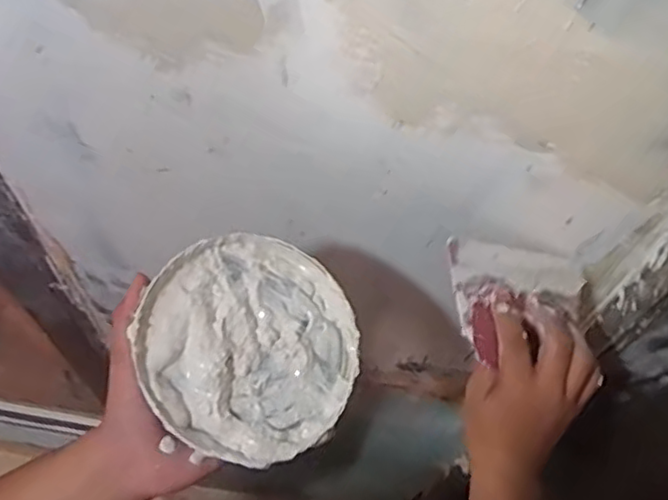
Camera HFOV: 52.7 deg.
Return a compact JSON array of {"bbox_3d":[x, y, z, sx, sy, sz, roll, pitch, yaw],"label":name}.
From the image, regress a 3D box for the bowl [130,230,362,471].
[{"bbox_3d":[-0.065,0.072,0.481,0.147,0.065,0.147,8,69,-20],"label":"bowl"}]

